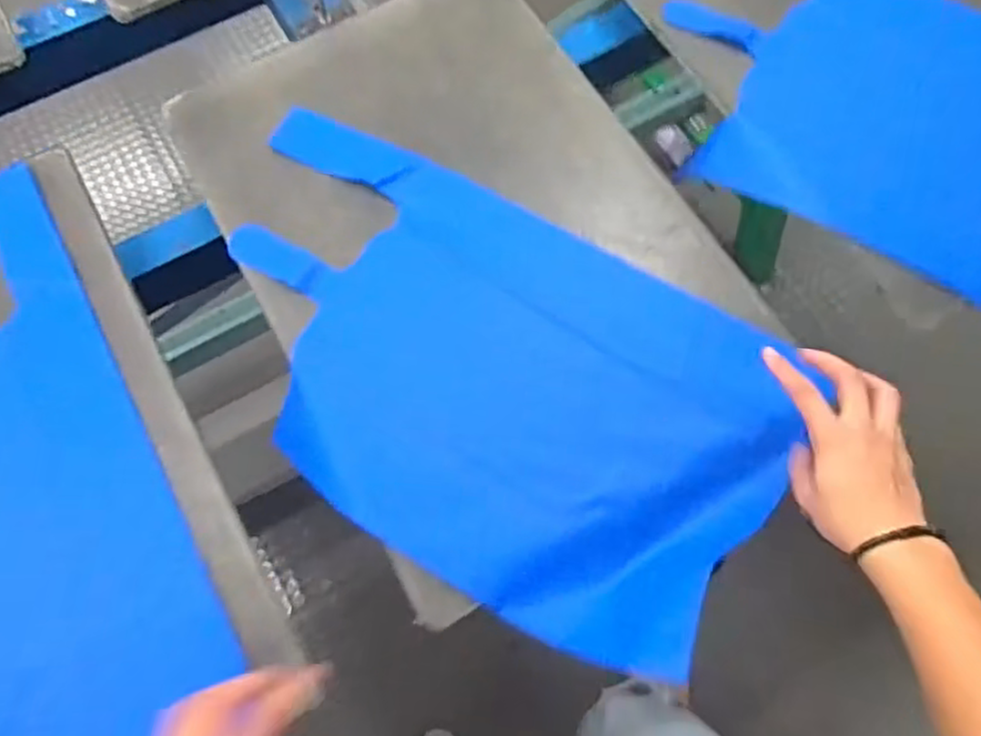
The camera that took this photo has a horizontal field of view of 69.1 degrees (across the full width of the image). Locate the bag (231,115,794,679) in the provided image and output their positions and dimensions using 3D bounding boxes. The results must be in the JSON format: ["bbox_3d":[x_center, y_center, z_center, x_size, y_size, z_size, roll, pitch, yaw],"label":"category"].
[{"bbox_3d":[-0.020,-0.004,0.638,0.558,0.080,0.315,32,73,12],"label":"bag"}]

